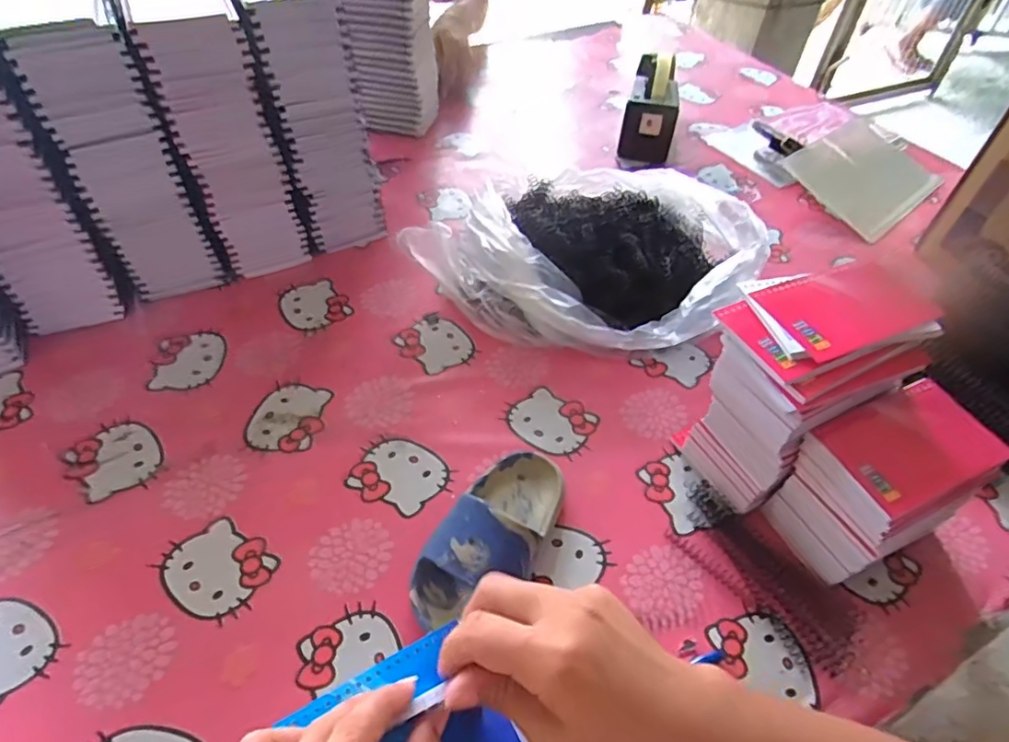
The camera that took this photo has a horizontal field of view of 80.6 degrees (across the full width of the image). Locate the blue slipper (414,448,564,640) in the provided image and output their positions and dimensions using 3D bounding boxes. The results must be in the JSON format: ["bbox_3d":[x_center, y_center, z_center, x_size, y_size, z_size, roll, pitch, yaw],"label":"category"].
[{"bbox_3d":[-0.007,0.129,0.482,0.076,0.059,0.169,25,52,17],"label":"blue slipper"}]

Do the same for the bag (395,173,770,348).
[{"bbox_3d":[0.112,-0.132,0.691,0.310,0.100,0.302,32,54,23],"label":"bag"}]

